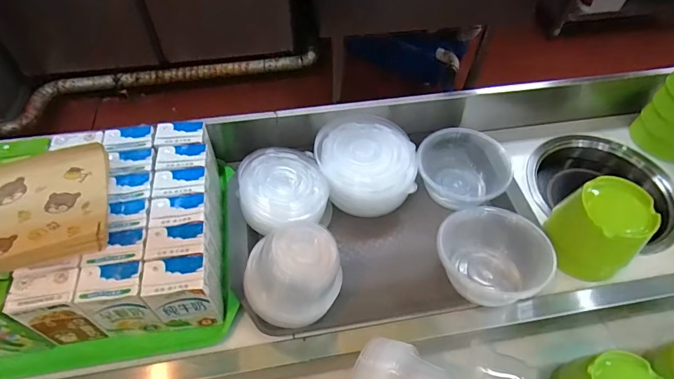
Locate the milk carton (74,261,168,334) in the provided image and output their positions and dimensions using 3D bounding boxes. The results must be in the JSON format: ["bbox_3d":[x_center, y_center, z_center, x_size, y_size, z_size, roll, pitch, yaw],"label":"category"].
[{"bbox_3d":[-0.241,0.125,0.466,0.070,0.094,0.046,-5,53,-4],"label":"milk carton"}]

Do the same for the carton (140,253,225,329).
[{"bbox_3d":[-0.170,0.119,0.469,0.078,0.094,0.047,-8,54,-7],"label":"carton"}]

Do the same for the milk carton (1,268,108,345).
[{"bbox_3d":[-0.307,0.133,0.462,0.066,0.106,0.045,-7,53,-5],"label":"milk carton"}]

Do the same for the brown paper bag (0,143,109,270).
[{"bbox_3d":[-0.343,0.010,0.472,0.142,0.023,0.165,-14,55,-11],"label":"brown paper bag"}]

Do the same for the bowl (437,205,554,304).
[{"bbox_3d":[0.201,0.086,0.526,0.121,0.075,0.128,0,53,0],"label":"bowl"}]

